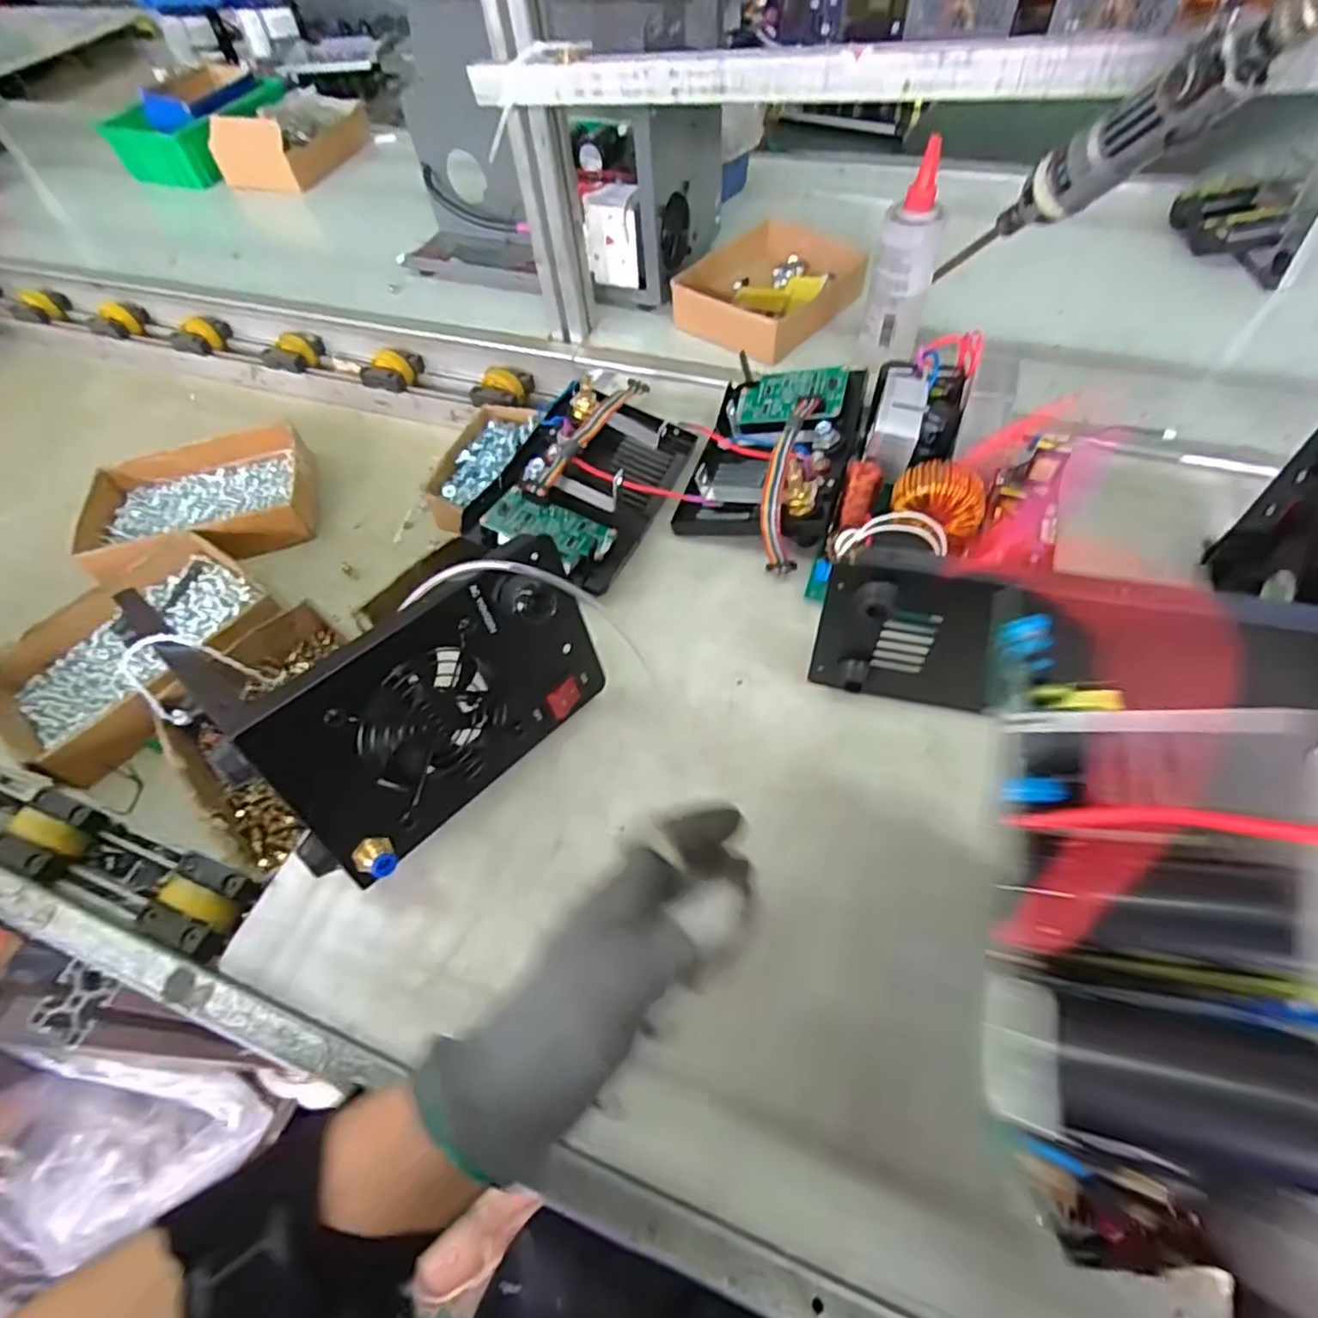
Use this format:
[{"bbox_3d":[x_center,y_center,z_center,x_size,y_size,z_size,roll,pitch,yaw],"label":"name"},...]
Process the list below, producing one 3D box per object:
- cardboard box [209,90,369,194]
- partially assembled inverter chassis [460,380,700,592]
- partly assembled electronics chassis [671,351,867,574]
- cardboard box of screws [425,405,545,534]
[{"bbox_3d":[-0.557,-0.799,1.017,0.163,0.101,0.187,14,58,13],"label":"cardboard box"},{"bbox_3d":[-0.056,-0.166,0.570,0.132,0.048,0.239,18,59,16],"label":"partially assembled inverter chassis"},{"bbox_3d":[0.092,-0.172,0.552,0.125,0.062,0.212,12,58,12],"label":"partly assembled electronics chassis"},{"bbox_3d":[-0.176,-0.193,0.689,0.079,0.046,0.154,17,59,15],"label":"cardboard box of screws"}]

